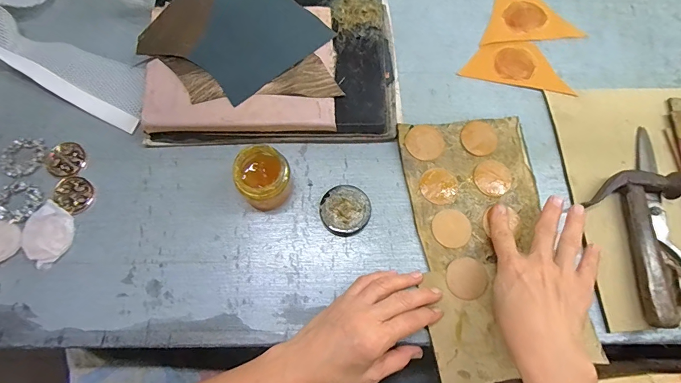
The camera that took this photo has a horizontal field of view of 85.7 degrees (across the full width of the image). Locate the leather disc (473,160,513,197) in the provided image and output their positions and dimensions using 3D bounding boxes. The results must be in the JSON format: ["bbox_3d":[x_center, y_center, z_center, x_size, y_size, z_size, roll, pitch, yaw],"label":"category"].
[{"bbox_3d":[0.184,-0.016,0.442,0.043,0.004,0.046,0,72,-1],"label":"leather disc"}]

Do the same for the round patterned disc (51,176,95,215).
[{"bbox_3d":[-0.311,0.002,0.428,0.046,0.009,0.037,34,74,9],"label":"round patterned disc"}]

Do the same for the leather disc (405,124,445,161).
[{"bbox_3d":[0.104,-0.060,0.449,0.044,0.004,0.045,1,81,-7],"label":"leather disc"}]

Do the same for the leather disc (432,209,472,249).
[{"bbox_3d":[0.127,0.042,0.420,0.042,0.005,0.043,0,72,-1],"label":"leather disc"}]

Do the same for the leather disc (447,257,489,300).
[{"bbox_3d":[0.139,0.094,0.402,0.043,0.004,0.043,0,72,-1],"label":"leather disc"}]

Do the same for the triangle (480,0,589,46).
[{"bbox_3d":[0.266,-0.251,0.526,0.139,0.005,0.086,-5,72,-3],"label":"triangle"}]

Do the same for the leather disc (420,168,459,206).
[{"bbox_3d":[0.118,-0.006,0.436,0.044,0.004,0.043,0,72,-1],"label":"leather disc"}]

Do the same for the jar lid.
[{"bbox_3d":[0.006,0.021,0.427,0.056,0.012,0.057,0,72,-1],"label":"jar lid"}]

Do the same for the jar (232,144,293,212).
[{"bbox_3d":[-0.085,-0.013,0.407,0.056,0.064,0.053,0,72,-1],"label":"jar"}]

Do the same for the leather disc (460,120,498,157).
[{"bbox_3d":[0.172,-0.066,0.454,0.044,0.006,0.043,32,79,11],"label":"leather disc"}]

